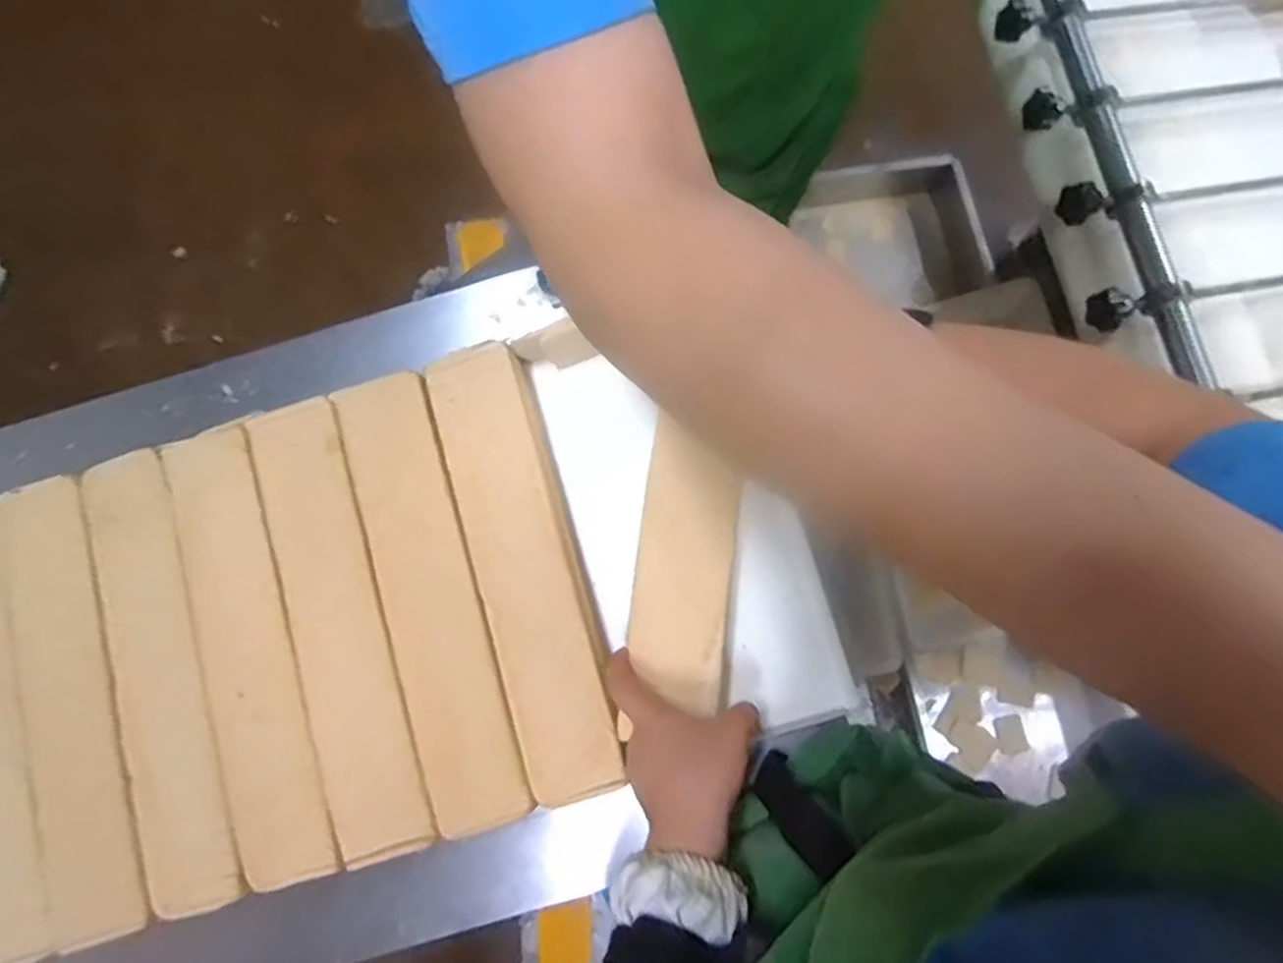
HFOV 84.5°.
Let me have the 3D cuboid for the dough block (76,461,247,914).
[{"bbox_3d":[-0.374,0.146,0.543,0.075,0.018,0.343,-19,76,-5],"label":"dough block"}]

